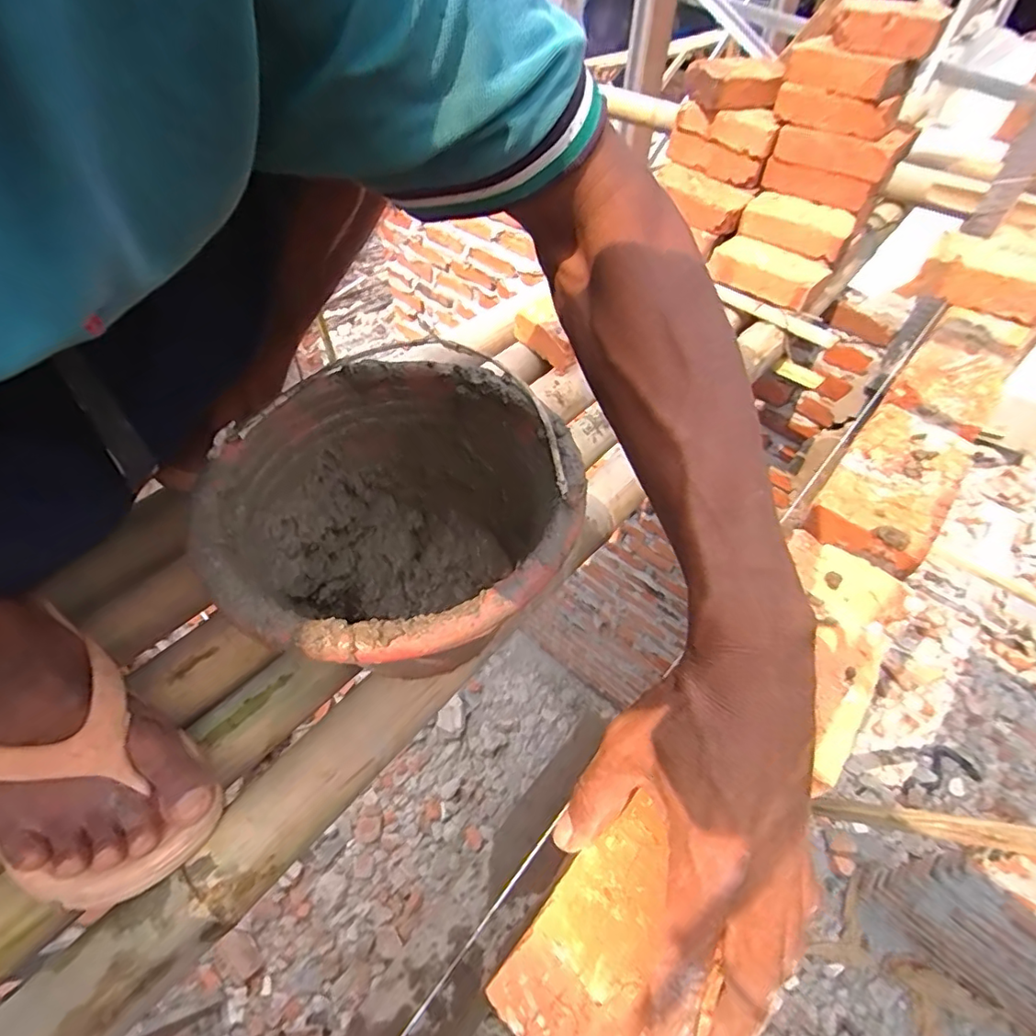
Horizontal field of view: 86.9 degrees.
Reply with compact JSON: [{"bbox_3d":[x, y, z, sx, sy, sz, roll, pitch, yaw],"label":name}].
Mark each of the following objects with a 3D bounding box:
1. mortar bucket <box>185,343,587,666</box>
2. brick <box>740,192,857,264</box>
[{"bbox_3d":[-0.084,0.015,0.411,0.240,0.134,0.243,1,50,-1],"label":"mortar bucket"},{"bbox_3d":[0.435,-0.463,0.861,0.165,0.044,0.104,33,56,23],"label":"brick"}]

